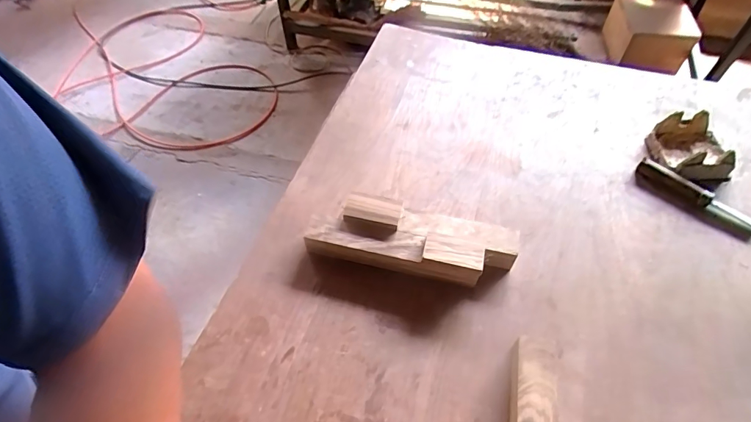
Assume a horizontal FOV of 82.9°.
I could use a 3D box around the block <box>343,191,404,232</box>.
[{"bbox_3d":[-0.004,-0.001,0.622,0.082,0.015,0.049,11,55,11],"label":"block"}]

